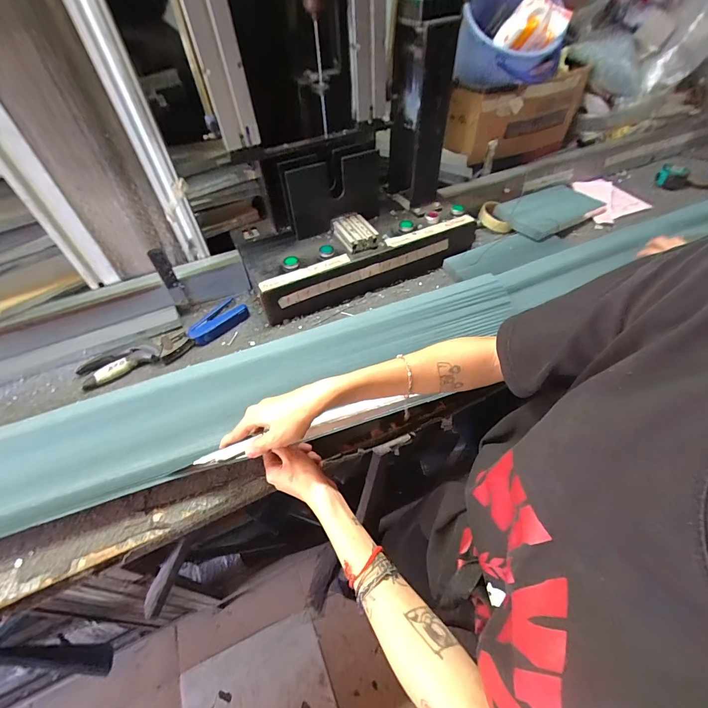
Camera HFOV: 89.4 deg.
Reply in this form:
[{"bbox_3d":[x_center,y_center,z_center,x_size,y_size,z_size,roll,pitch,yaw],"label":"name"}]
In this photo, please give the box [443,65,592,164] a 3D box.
[{"bbox_3d":[0.374,-0.548,0.838,0.329,0.156,0.102,-23,52,-15],"label":"box"}]

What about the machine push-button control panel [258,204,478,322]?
[{"bbox_3d":[0.023,-0.199,0.707,0.448,0.100,0.132,-23,52,-15],"label":"machine push-button control panel"}]

